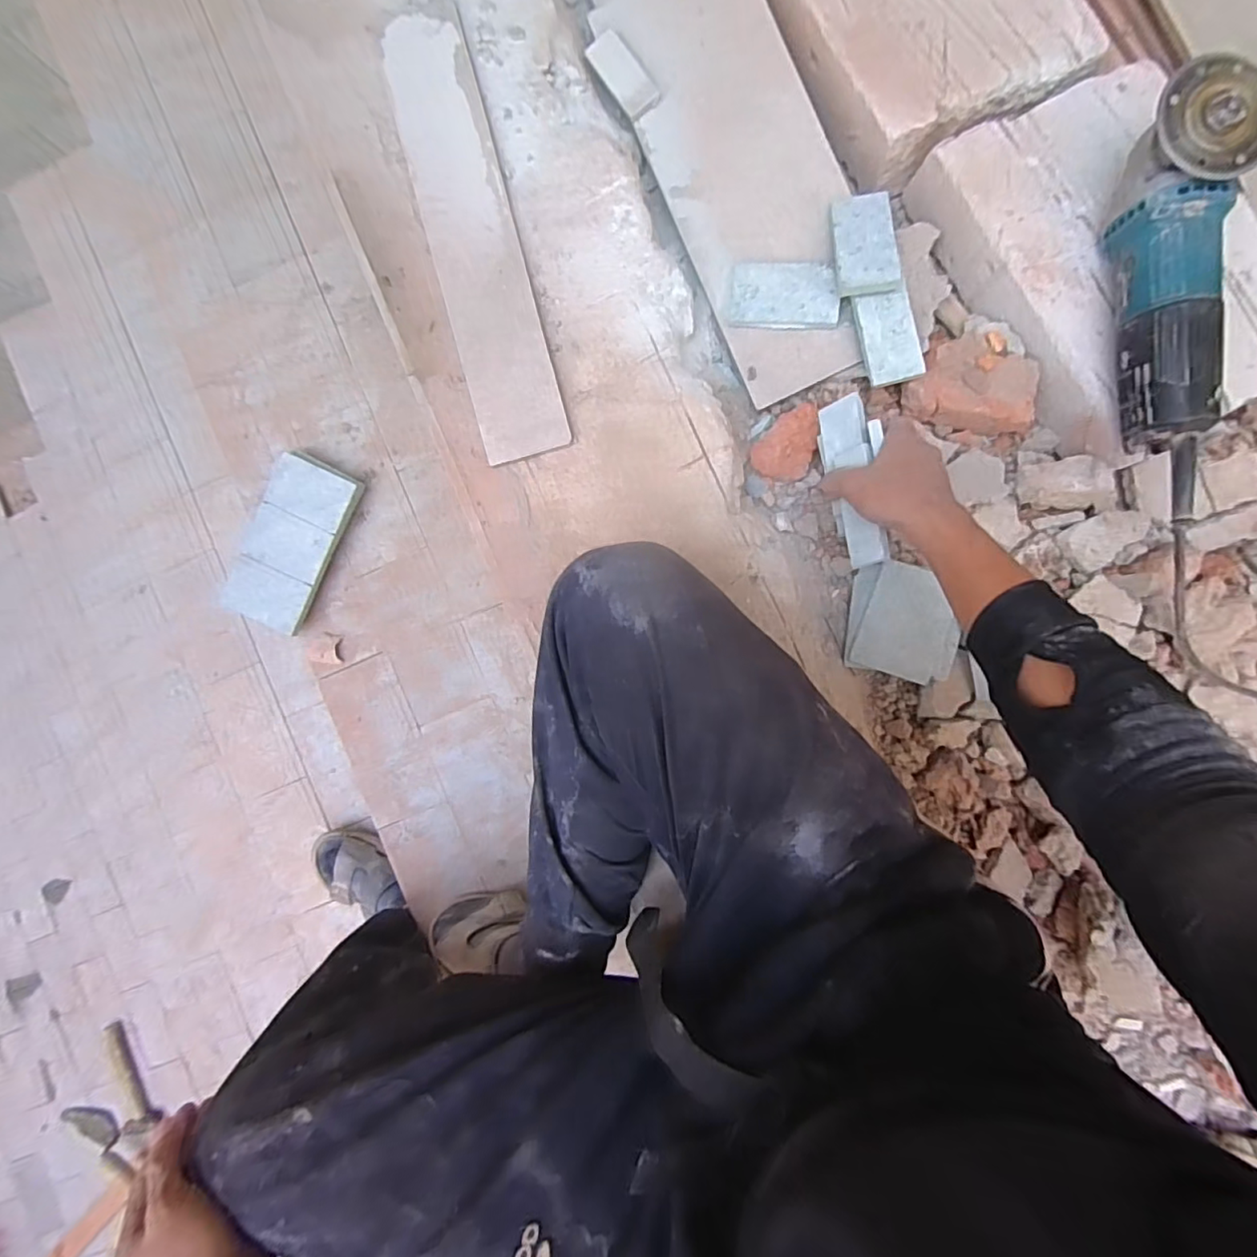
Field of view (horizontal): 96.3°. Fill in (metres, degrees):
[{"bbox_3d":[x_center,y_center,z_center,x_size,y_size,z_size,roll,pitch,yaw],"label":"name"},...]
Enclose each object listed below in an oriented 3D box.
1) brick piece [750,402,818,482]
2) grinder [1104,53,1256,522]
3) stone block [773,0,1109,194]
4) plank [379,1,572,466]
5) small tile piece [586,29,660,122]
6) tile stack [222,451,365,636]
[{"bbox_3d":[0.153,-0.185,0.551,0.057,0.021,0.072,8,91,5],"label":"brick piece"},{"bbox_3d":[0.424,-0.254,0.438,0.073,0.064,0.309,5,91,5],"label":"grinder"},{"bbox_3d":[0.274,-0.573,0.527,0.206,0.060,0.253,-27,88,4],"label":"stone block"},{"bbox_3d":[-0.144,-0.367,0.523,0.079,0.011,0.421,-15,89,5],"label":"plank"},{"bbox_3d":[-0.006,-0.534,0.543,0.034,0.010,0.080,-39,87,4],"label":"small tile piece"},{"bbox_3d":[-0.413,-0.104,0.694,0.107,0.034,0.211,25,92,4],"label":"tile stack"}]

